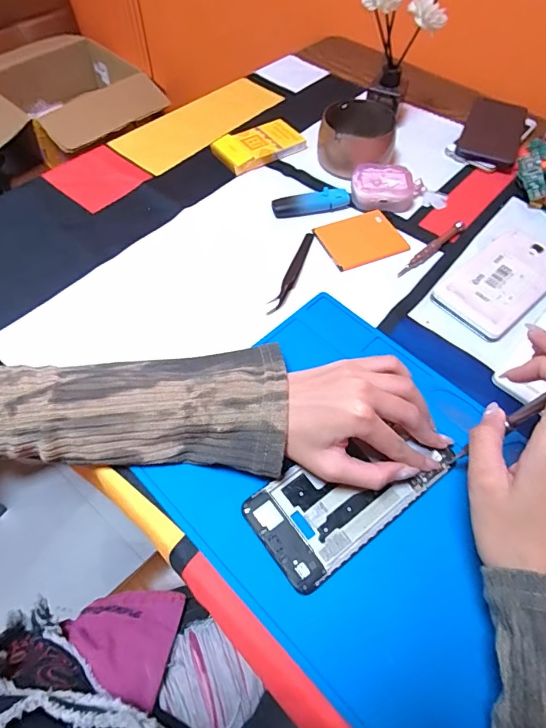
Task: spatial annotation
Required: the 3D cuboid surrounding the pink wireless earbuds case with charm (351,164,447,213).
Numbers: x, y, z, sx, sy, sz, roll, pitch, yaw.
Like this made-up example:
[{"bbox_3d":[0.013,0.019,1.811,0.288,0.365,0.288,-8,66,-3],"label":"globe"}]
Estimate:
[{"bbox_3d":[0.140,-0.192,0.483,0.105,0.031,0.047,-3,58,-2],"label":"pink wireless earbuds case with charm"}]

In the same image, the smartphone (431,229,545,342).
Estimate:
[{"bbox_3d":[0.223,-0.082,0.420,0.145,0.009,0.070,-37,65,-21],"label":"smartphone"}]

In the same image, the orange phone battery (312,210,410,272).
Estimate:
[{"bbox_3d":[0.090,-0.129,0.458,0.080,0.008,0.066,-18,60,-11],"label":"orange phone battery"}]

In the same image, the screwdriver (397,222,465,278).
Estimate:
[{"bbox_3d":[0.161,-0.117,0.447,0.105,0.009,0.011,-39,66,-22],"label":"screwdriver"}]

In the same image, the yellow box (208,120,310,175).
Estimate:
[{"bbox_3d":[-0.016,-0.263,0.528,0.107,0.016,0.063,-32,64,-18],"label":"yellow box"}]

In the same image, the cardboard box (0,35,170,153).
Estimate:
[{"bbox_3d":[-0.502,-0.654,1.057,0.423,0.117,0.271,-12,59,-8],"label":"cardboard box"}]

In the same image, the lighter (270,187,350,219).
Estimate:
[{"bbox_3d":[0.042,-0.173,0.473,0.083,0.015,0.021,-11,59,-7],"label":"lighter"}]

